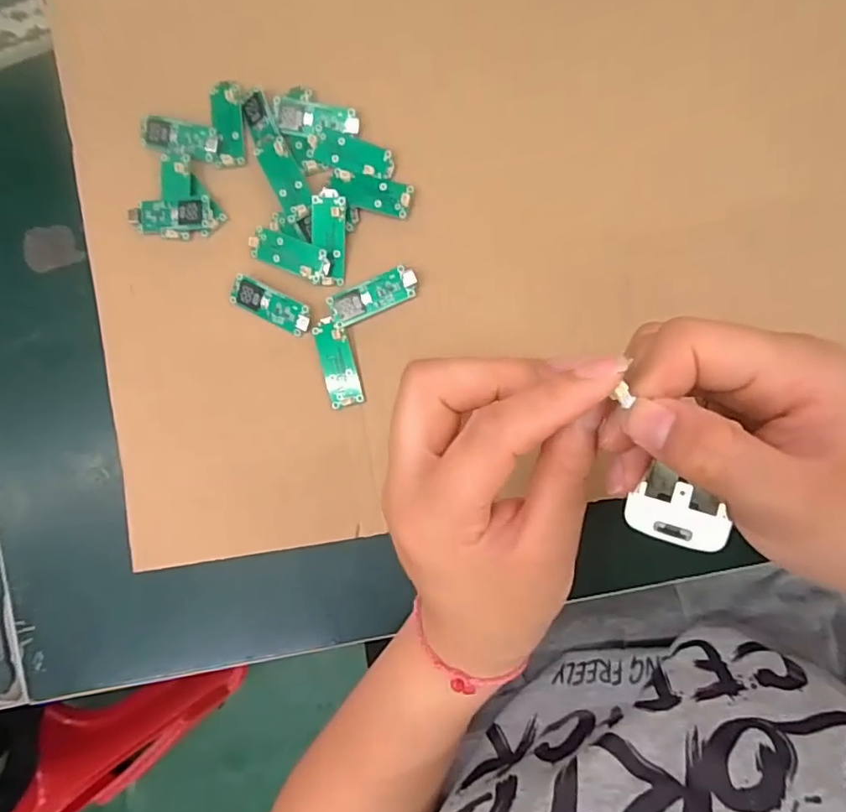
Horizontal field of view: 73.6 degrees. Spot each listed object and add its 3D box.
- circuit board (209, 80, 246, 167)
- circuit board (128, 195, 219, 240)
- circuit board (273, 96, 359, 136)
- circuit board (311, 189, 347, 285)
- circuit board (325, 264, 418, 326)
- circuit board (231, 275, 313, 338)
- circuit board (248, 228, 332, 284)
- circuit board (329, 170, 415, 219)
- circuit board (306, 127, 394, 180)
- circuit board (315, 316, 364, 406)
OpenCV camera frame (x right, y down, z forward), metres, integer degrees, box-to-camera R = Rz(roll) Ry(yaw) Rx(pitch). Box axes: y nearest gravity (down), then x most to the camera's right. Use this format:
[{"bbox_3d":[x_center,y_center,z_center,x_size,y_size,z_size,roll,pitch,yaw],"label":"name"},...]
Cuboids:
[{"bbox_3d":[-0.116,-0.167,0.335,0.019,0.004,0.049,0,92,-4],"label":"circuit board"},{"bbox_3d":[-0.149,-0.112,0.336,0.052,0.005,0.022,0,88,9],"label":"circuit board"},{"bbox_3d":[-0.061,-0.164,0.324,0.051,0.005,0.018,11,90,9],"label":"circuit board"},{"bbox_3d":[-0.053,-0.094,0.318,0.019,0.005,0.051,2,100,-1],"label":"circuit board"},{"bbox_3d":[-0.028,-0.061,0.316,0.050,0.004,0.018,-22,85,8],"label":"circuit board"},{"bbox_3d":[-0.088,-0.058,0.326,0.050,0.004,0.017,26,92,9],"label":"circuit board"},{"bbox_3d":[-0.076,-0.087,0.324,0.050,0.005,0.018,25,92,9],"label":"circuit board"},{"bbox_3d":[-0.030,-0.120,0.320,0.046,0.004,0.019,14,90,9],"label":"circuit board"},{"bbox_3d":[-0.041,-0.143,0.321,0.051,0.004,0.018,20,91,9],"label":"circuit board"},{"bbox_3d":[-0.048,-0.025,0.322,0.020,0.005,0.050,-14,86,8],"label":"circuit board"}]

